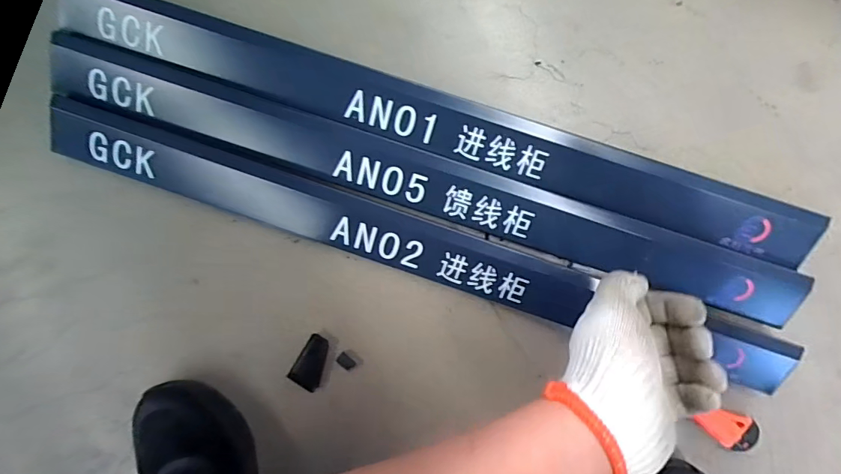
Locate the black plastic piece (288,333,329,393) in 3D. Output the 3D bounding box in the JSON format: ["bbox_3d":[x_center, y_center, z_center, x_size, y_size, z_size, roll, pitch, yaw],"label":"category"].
[{"bbox_3d":[-0.117,0.137,0.485,0.034,0.007,0.058,29,92,-1],"label":"black plastic piece"}]

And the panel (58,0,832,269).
[{"bbox_3d":[0.018,-0.117,0.440,0.772,0.013,0.057,18,92,0],"label":"panel"}]

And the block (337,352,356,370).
[{"bbox_3d":[-0.081,0.137,0.489,0.020,0.010,0.012,35,92,-1],"label":"block"}]

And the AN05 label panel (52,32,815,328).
[{"bbox_3d":[0.003,-0.061,0.452,0.766,0.026,0.066,19,92,0],"label":"AN05 label panel"}]

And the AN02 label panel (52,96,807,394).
[{"bbox_3d":[-0.015,0.006,0.462,0.784,0.045,0.065,18,92,2],"label":"AN02 label panel"}]

